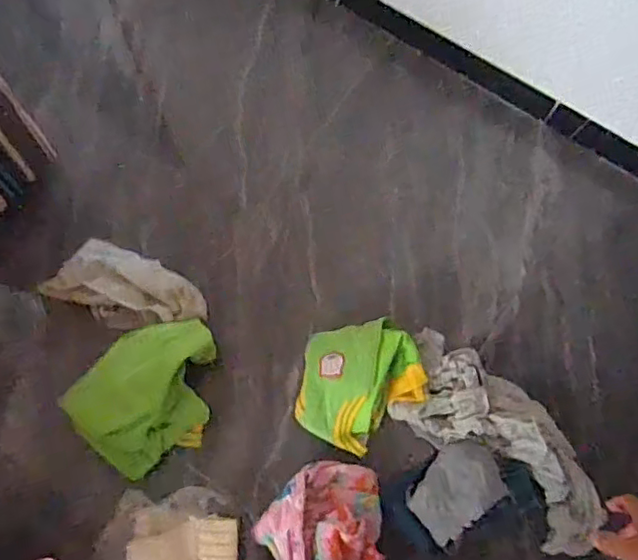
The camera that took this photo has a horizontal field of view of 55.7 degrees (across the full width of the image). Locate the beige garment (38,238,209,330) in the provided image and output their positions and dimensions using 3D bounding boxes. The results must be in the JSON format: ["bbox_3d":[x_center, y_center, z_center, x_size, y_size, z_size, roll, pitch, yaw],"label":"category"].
[{"bbox_3d":[-0.427,0.016,1.319,0.364,0.074,0.166,18,74,5],"label":"beige garment"}]

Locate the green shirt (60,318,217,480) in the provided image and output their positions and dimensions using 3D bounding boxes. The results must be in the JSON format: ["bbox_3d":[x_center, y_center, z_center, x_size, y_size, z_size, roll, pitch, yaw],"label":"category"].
[{"bbox_3d":[-0.347,0.227,1.258,0.271,0.073,0.334,37,76,10],"label":"green shirt"}]

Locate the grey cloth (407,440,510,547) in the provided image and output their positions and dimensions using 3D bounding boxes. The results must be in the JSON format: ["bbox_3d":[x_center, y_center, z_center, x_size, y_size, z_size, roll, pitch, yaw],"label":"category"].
[{"bbox_3d":[0.272,0.412,1.200,0.188,0.053,0.143,-34,77,-10],"label":"grey cloth"}]

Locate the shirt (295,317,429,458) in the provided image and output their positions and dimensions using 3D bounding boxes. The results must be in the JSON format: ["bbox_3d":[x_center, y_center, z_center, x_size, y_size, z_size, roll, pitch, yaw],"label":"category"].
[{"bbox_3d":[0.086,0.222,1.242,0.274,0.111,0.248,-9,74,-3],"label":"shirt"}]

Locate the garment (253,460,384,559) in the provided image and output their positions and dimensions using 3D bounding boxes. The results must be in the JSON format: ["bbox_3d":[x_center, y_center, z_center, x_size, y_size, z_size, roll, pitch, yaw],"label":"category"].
[{"bbox_3d":[0.031,0.474,1.146,0.237,0.107,0.237,0,73,-1],"label":"garment"}]

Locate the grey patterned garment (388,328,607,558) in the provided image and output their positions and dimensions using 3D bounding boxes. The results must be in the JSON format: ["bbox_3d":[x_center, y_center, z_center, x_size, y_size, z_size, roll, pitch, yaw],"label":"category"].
[{"bbox_3d":[0.367,0.322,1.226,0.501,0.069,0.218,44,78,11],"label":"grey patterned garment"}]

